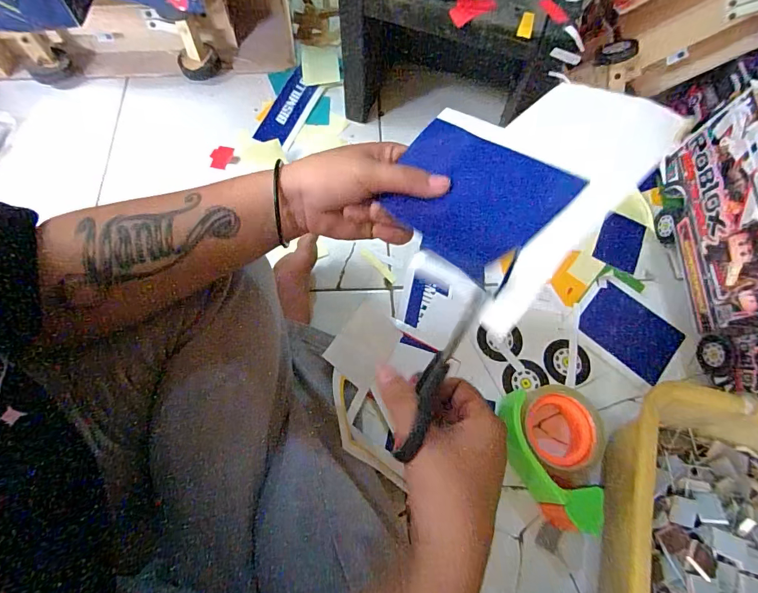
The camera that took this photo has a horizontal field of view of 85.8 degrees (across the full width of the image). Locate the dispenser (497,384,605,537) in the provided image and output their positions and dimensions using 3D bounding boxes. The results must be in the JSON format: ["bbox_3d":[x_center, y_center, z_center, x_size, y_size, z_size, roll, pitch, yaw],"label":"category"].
[{"bbox_3d":[0.192,0.172,0.441,0.099,0.063,0.141,-1,68,-4],"label":"dispenser"}]

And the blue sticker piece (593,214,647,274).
[{"bbox_3d":[0.350,-0.079,0.593,0.059,0.008,0.080,23,77,16],"label":"blue sticker piece"}]

